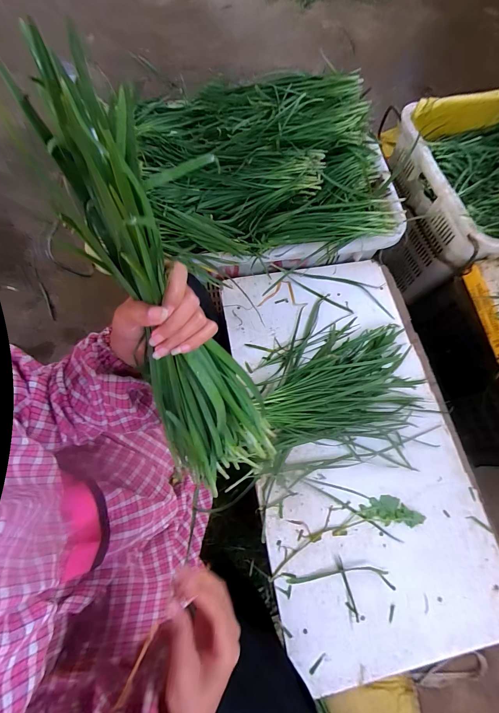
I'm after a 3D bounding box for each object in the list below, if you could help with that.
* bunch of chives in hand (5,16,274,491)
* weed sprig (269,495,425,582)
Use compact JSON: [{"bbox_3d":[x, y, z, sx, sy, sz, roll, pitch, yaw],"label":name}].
[{"bbox_3d":[-0.056,-0.008,0.240,0.088,0.334,0.055,-26,37,-11],"label":"bunch of chives in hand"},{"bbox_3d":[0.159,0.296,0.510,0.271,0.010,0.063,-17,73,-8],"label":"weed sprig"}]

